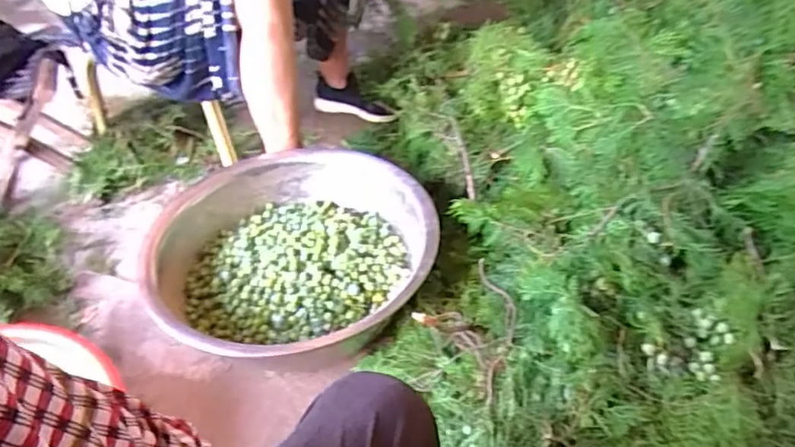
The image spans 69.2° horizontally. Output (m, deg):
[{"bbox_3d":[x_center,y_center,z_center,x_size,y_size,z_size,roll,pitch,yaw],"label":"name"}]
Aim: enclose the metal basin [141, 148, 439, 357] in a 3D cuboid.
[{"bbox_3d":[-0.164,0.048,0.946,0.433,0.108,0.430,-2,43,1],"label":"metal basin"}]

